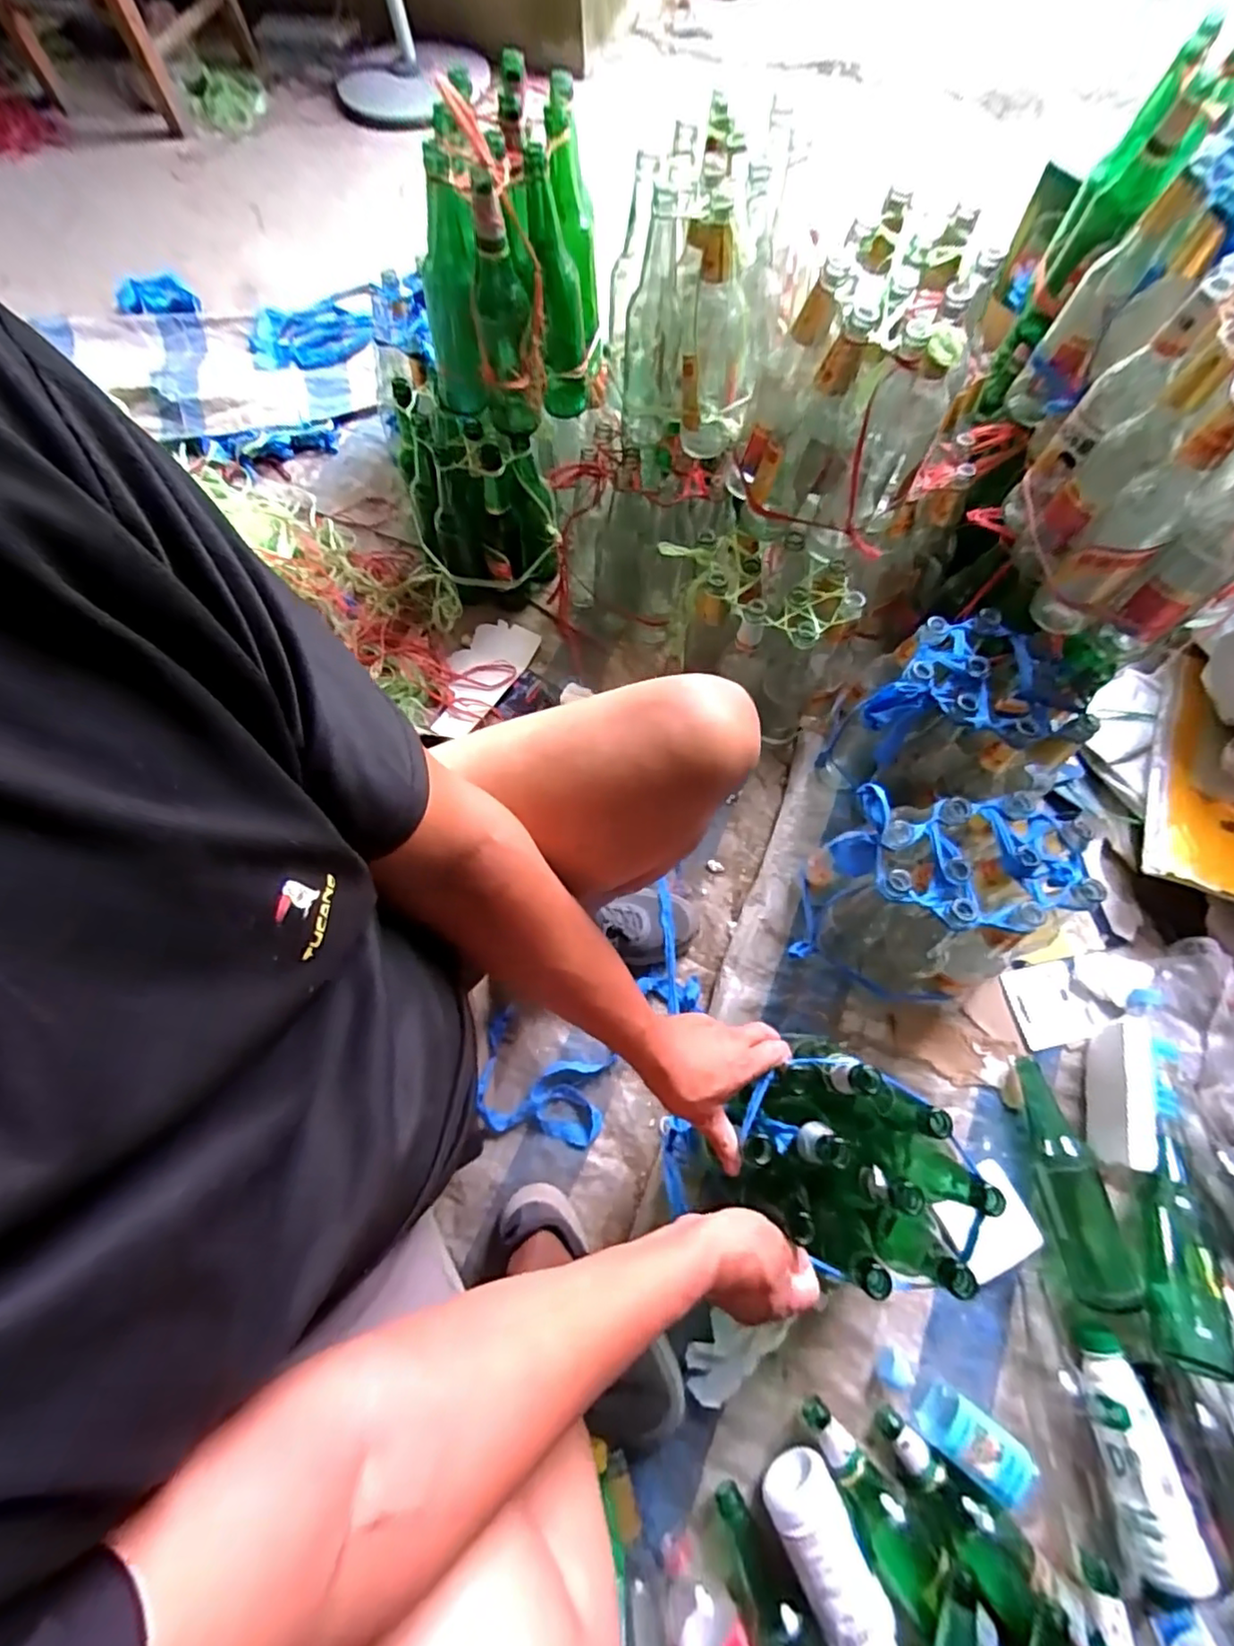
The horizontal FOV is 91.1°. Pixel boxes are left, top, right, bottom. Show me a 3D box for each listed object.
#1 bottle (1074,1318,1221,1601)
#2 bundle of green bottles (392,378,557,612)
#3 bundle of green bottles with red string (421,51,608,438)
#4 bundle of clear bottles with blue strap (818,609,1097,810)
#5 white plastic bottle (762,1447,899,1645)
[{"bbox_3d":[0.535,0.652,0.631,0.071,0.047,0.194,-5,71,-1],"label":"bottle"},{"bbox_3d":[-0.217,-0.513,0.964,0.208,0.264,0.213,0,71,1],"label":"bundle of green bottles"},{"bbox_3d":[-0.133,-0.672,0.757,0.220,0.281,0.213,-6,71,-1],"label":"bundle of green bottles with red string"},{"bbox_3d":[0.420,-0.119,0.795,0.238,0.236,0.206,-12,71,-3],"label":"bundle of clear bottles with blue strap"},{"bbox_3d":[0.223,0.749,0.603,0.074,0.068,0.192,-29,73,-9],"label":"white plastic bottle"}]

